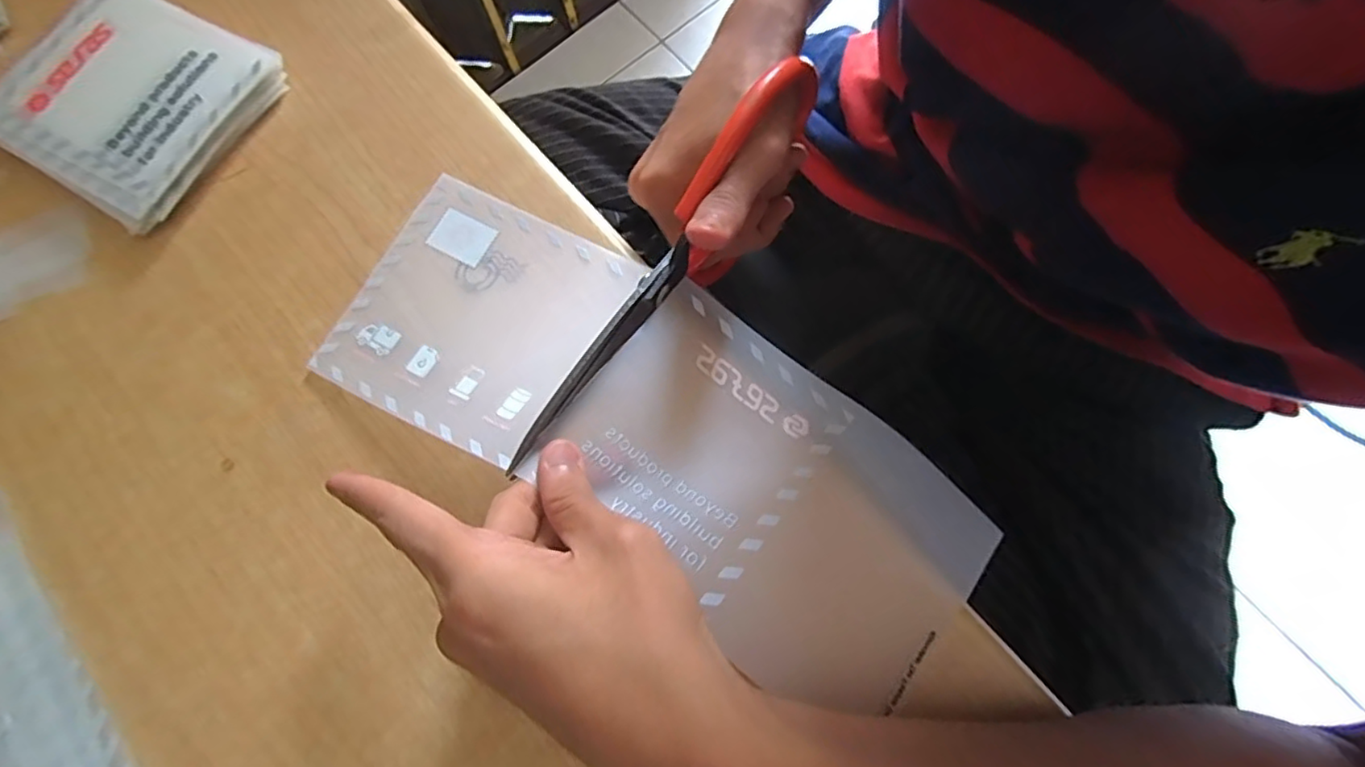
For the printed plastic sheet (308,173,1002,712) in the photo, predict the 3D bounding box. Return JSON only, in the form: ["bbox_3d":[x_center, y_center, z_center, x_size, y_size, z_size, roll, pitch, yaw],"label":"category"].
[{"bbox_3d":[-0.017,0.012,0.252,0.280,0.032,0.107,32,78,13],"label":"printed plastic sheet"}]

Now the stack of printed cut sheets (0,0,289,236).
[{"bbox_3d":[-0.271,-0.141,0.303,0.115,0.016,0.106,31,78,9],"label":"stack of printed cut sheets"}]

